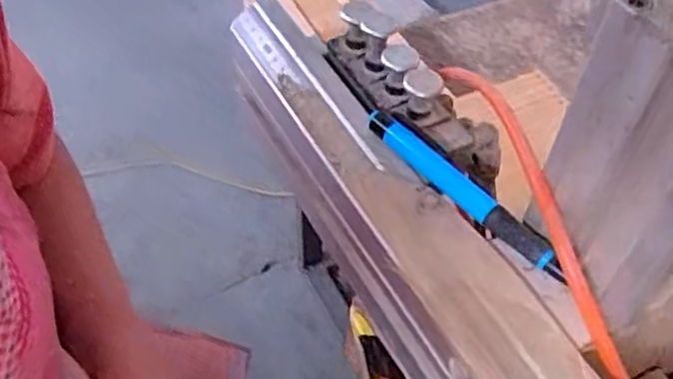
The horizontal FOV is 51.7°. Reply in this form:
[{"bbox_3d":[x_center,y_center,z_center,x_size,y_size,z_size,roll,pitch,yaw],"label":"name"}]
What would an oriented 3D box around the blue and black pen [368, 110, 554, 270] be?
[{"bbox_3d":[0.054,-0.003,0.318,0.011,0.015,0.108,-34,58,-27],"label":"blue and black pen"}]

